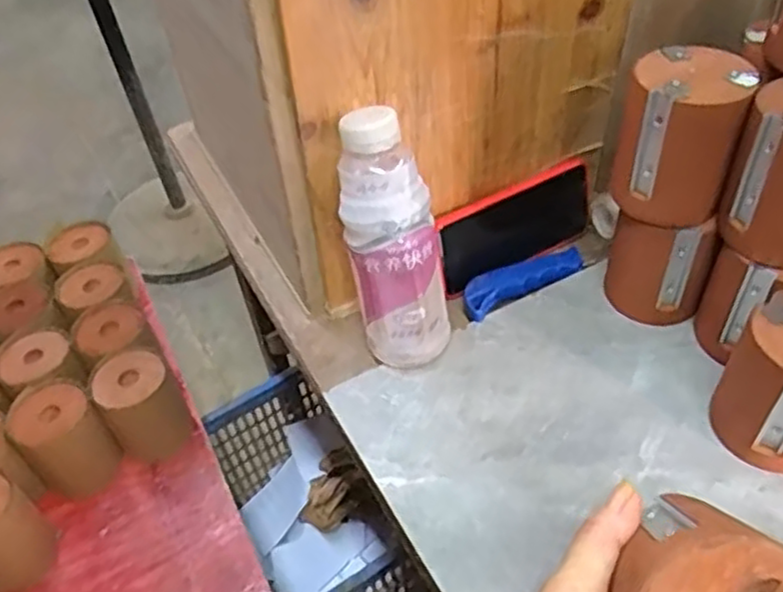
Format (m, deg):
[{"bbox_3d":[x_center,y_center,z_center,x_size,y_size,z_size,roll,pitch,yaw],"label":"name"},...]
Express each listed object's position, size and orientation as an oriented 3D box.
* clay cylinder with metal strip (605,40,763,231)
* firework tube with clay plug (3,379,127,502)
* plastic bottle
[{"bbox_3d":[0.203,-0.111,0.497,0.074,0.102,0.072,22,53,24],"label":"clay cylinder with metal strip"},{"bbox_3d":[-0.354,0.160,0.775,0.082,0.118,0.087,-37,54,-26],"label":"firework tube with clay plug"},{"bbox_3d":[0.003,-0.035,0.521,0.071,0.189,0.079,-6,47,0],"label":"plastic bottle"}]

